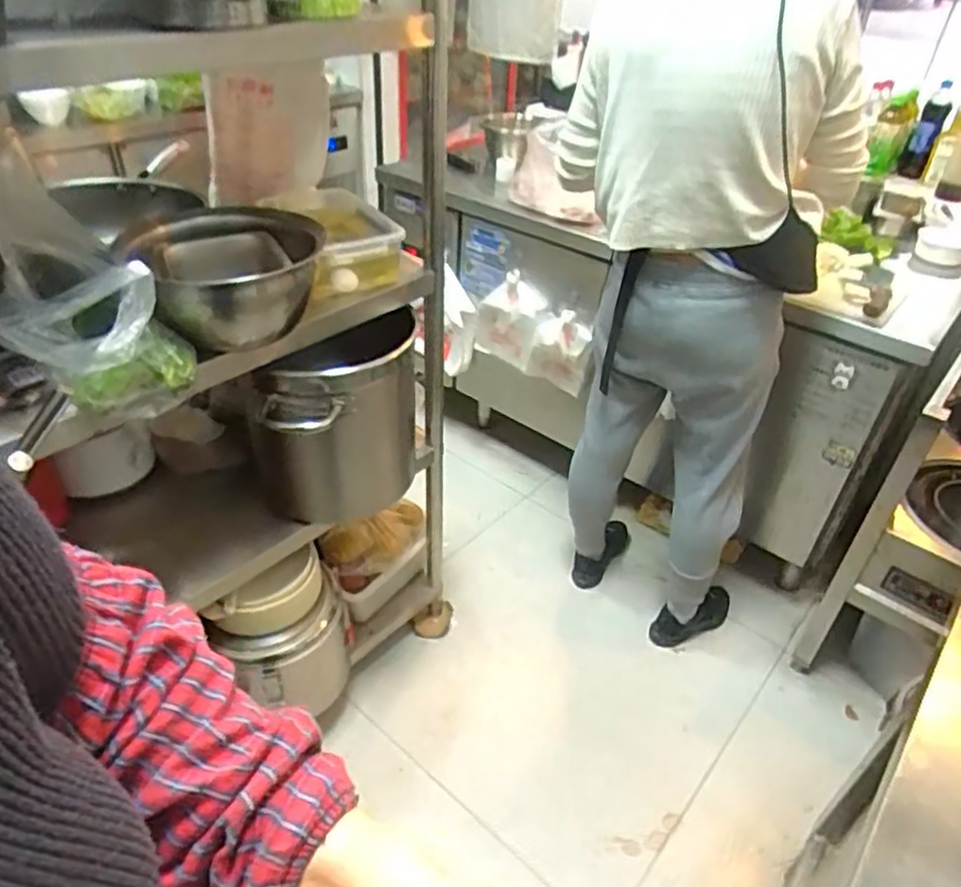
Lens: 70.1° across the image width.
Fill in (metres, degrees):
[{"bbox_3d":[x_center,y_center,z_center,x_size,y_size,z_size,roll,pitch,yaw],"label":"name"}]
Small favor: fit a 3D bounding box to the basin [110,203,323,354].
[{"bbox_3d":[-0.346,-0.224,0.942,0.230,0.128,0.228,2,38,-2],"label":"basin"}]

